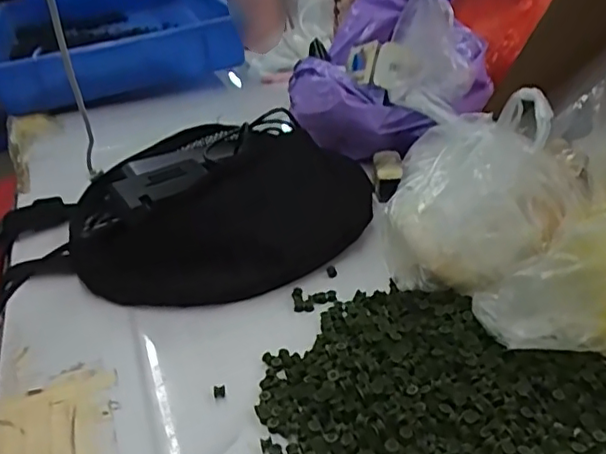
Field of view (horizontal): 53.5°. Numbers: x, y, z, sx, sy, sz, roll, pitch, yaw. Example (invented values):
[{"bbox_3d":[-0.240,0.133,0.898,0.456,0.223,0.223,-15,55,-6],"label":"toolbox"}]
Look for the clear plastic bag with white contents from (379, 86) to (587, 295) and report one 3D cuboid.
[{"bbox_3d":[0.130,-0.031,0.439,0.134,0.124,0.126,6,33,17],"label":"clear plastic bag with white contents"}]

